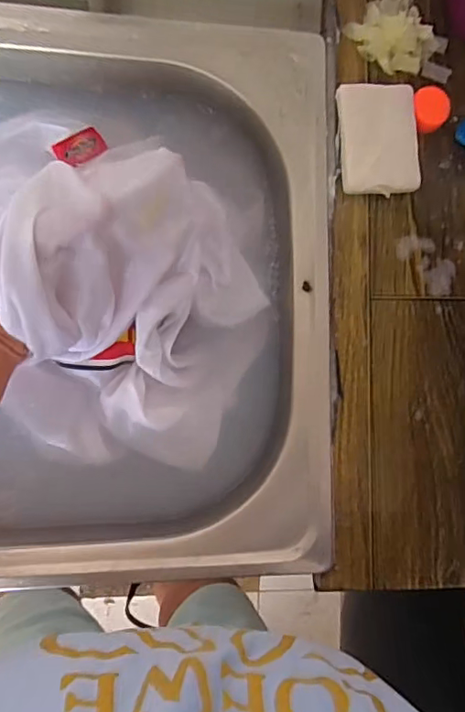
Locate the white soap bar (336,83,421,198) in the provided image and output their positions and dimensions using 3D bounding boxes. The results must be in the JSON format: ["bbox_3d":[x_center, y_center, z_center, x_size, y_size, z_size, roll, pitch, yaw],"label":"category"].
[{"bbox_3d":[0.110,-0.164,0.394,0.058,0.015,0.081,-6,89,-7],"label":"white soap bar"}]

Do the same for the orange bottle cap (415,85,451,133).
[{"bbox_3d":[0.152,-0.190,0.403,0.028,0.014,0.032,-11,90,-8],"label":"orange bottle cap"}]

